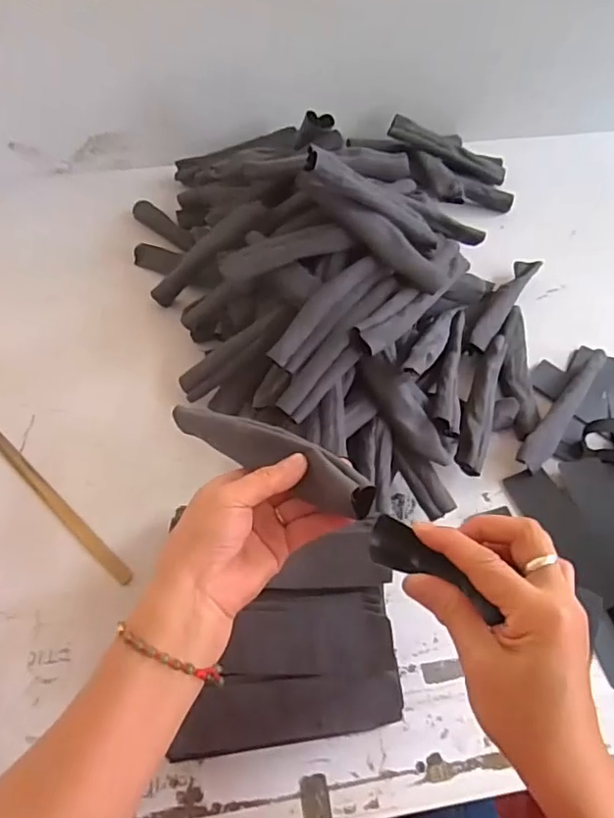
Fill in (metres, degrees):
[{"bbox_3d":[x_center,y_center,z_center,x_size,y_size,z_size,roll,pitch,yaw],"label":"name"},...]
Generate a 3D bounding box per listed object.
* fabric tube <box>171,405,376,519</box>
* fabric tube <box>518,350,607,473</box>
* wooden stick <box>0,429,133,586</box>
[{"bbox_3d":[-0.032,0.029,0.420,0.184,0.023,0.030,21,58,34],"label":"fabric tube"},{"bbox_3d":[0.280,0.002,0.628,0.028,0.037,0.176,34,64,19],"label":"fabric tube"},{"bbox_3d":[-0.266,0.083,0.583,0.268,0.010,0.018,38,65,21],"label":"wooden stick"}]

